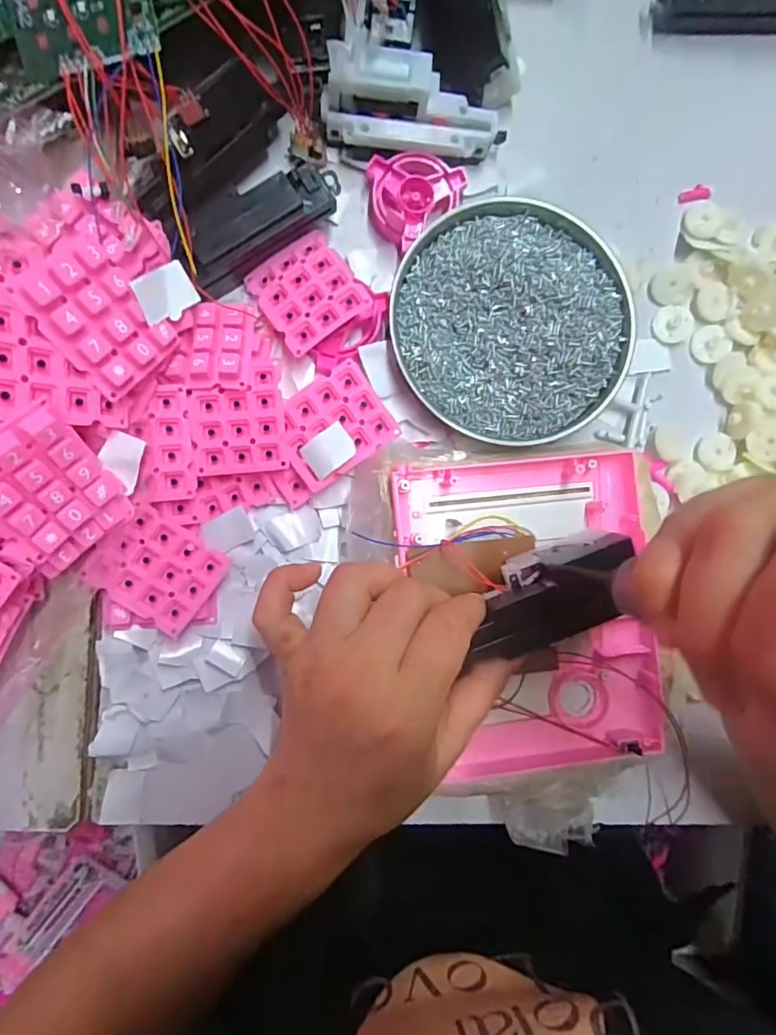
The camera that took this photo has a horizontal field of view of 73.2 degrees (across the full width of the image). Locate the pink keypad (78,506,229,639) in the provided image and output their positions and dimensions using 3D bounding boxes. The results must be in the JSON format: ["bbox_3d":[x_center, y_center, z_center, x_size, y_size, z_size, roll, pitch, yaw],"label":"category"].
[{"bbox_3d":[-0.122,0.028,0.278,0.058,0.006,0.050,37,87,-12],"label":"pink keypad"}]

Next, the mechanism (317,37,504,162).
[{"bbox_3d":[0.015,-0.221,0.281,0.097,0.027,0.036,5,91,-5],"label":"mechanism"}]

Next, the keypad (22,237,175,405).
[{"bbox_3d":[-0.129,-0.091,0.237,0.057,0.010,0.048,54,56,-34],"label":"keypad"}]

